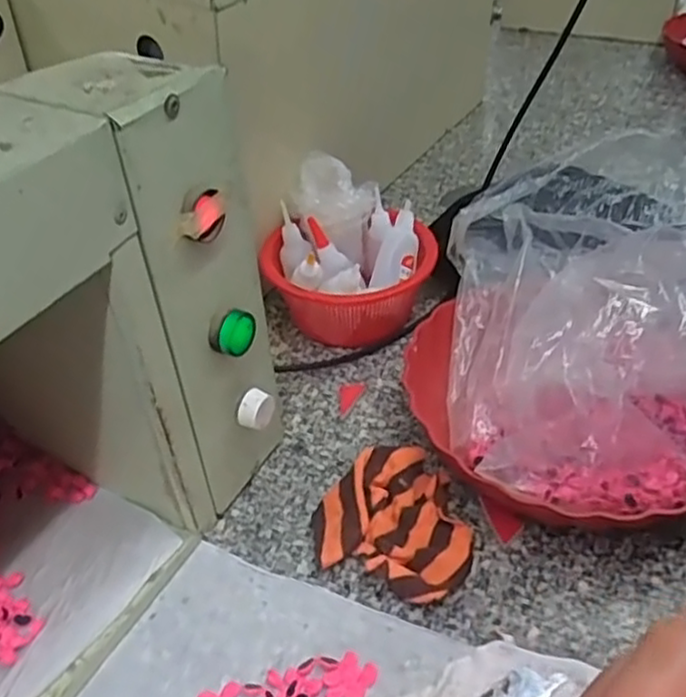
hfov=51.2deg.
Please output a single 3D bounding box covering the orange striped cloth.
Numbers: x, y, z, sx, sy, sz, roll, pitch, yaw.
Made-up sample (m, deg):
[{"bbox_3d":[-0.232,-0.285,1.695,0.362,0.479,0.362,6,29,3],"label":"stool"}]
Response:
[{"bbox_3d":[0.038,0.109,0.476,0.101,0.031,0.098,15,43,20],"label":"orange striped cloth"}]

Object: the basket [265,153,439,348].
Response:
[{"bbox_3d":[0.003,-0.075,0.631,0.141,0.117,0.136,16,44,22],"label":"basket"}]

